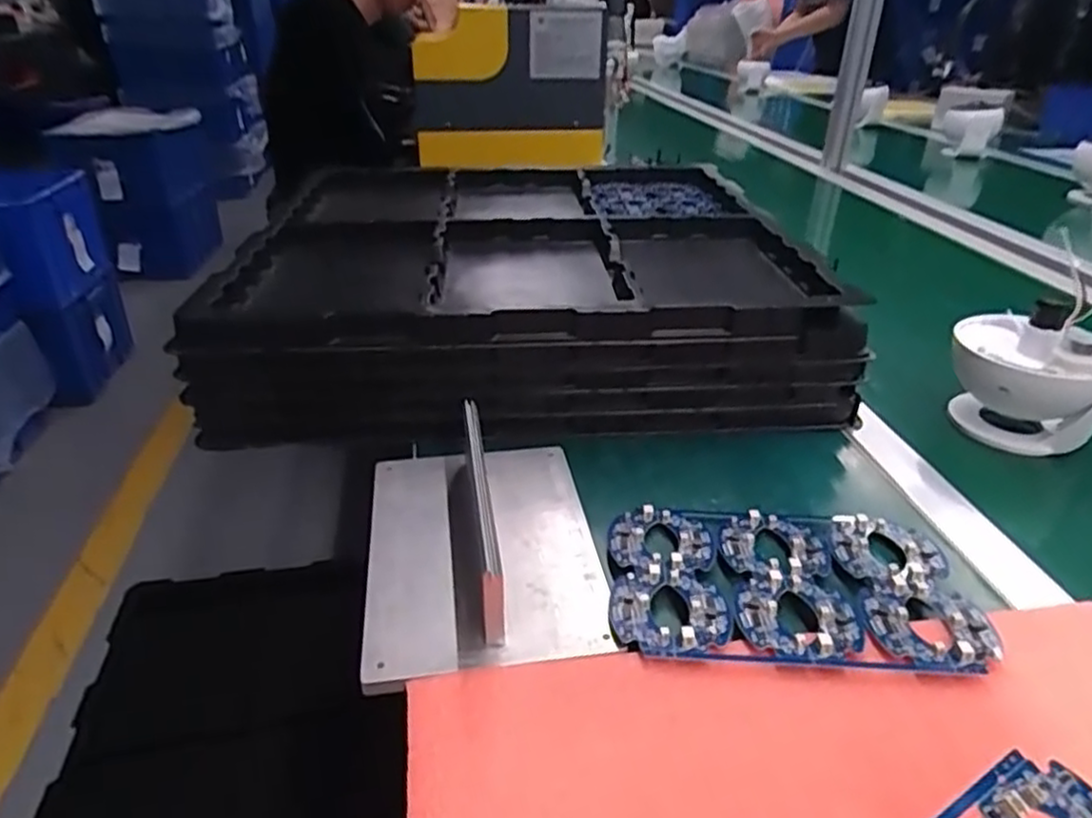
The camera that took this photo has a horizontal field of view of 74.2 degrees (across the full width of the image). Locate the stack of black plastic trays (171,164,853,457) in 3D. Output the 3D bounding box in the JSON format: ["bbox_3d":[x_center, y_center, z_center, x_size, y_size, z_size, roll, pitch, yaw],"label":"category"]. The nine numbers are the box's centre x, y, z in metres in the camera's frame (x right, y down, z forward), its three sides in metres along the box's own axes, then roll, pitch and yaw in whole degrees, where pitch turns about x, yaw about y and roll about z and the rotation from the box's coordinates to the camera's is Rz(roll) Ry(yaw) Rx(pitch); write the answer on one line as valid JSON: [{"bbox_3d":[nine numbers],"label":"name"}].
[{"bbox_3d":[-0.030,-0.148,0.767,0.517,0.106,0.489,-2,31,-4],"label":"stack of black plastic trays"}]

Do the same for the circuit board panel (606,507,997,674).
[{"bbox_3d":[0.141,0.100,0.431,0.201,0.013,0.132,2,31,4],"label":"circuit board panel"}]

